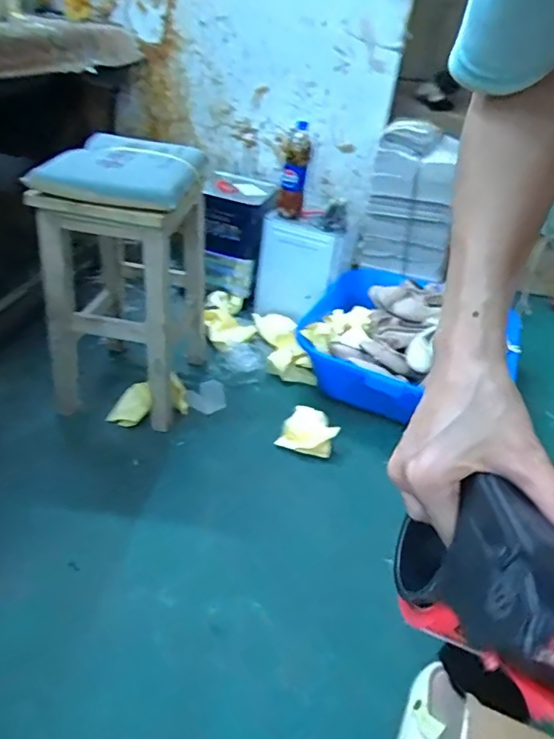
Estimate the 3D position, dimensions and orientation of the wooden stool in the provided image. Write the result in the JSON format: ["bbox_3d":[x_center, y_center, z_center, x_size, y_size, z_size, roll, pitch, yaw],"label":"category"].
[{"bbox_3d":[-0.300,-0.203,1.157,0.261,0.538,0.378,10,35,4],"label":"wooden stool"}]

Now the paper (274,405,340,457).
[{"bbox_3d":[0.078,0.142,1.202,0.117,0.059,0.116,21,37,18],"label":"paper"}]

